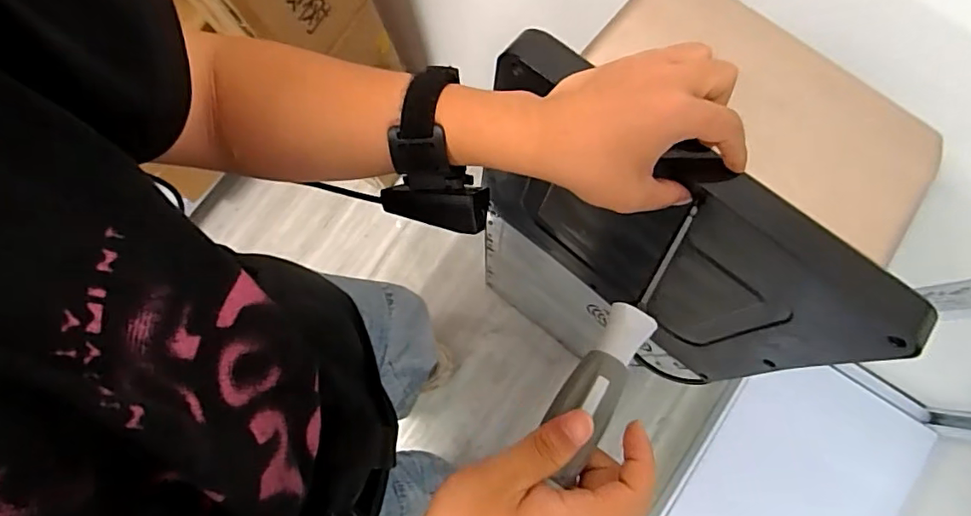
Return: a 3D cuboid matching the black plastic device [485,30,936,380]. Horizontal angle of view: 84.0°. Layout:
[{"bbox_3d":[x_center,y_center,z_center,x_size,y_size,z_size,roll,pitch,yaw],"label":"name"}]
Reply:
[{"bbox_3d":[0.127,-0.010,0.468,0.328,0.284,0.042,40,72,7],"label":"black plastic device"}]

